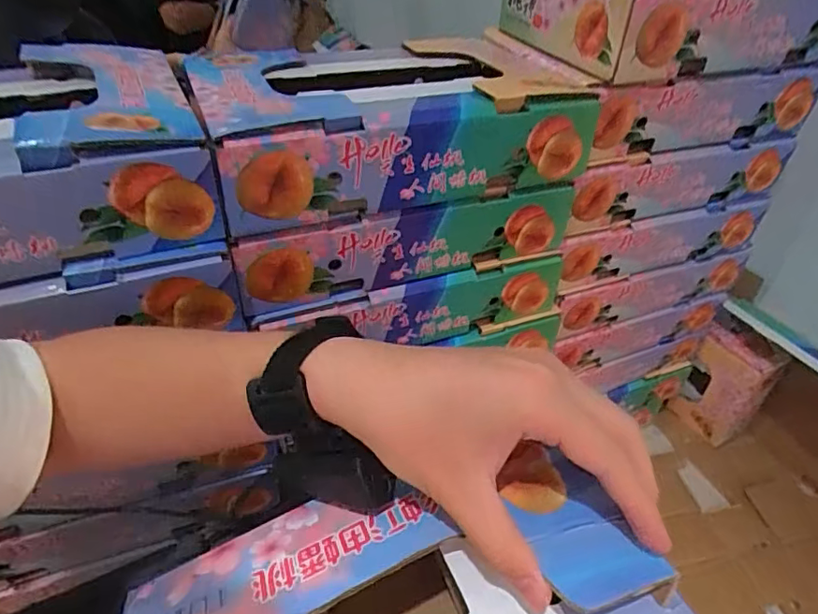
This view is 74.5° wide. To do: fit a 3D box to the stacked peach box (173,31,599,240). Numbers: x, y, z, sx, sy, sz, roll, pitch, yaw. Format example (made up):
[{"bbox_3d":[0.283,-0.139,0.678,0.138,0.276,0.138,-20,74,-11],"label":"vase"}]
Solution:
[{"bbox_3d":[-0.020,-0.223,0.624,0.421,0.097,0.258,-14,43,-20],"label":"stacked peach box"}]

